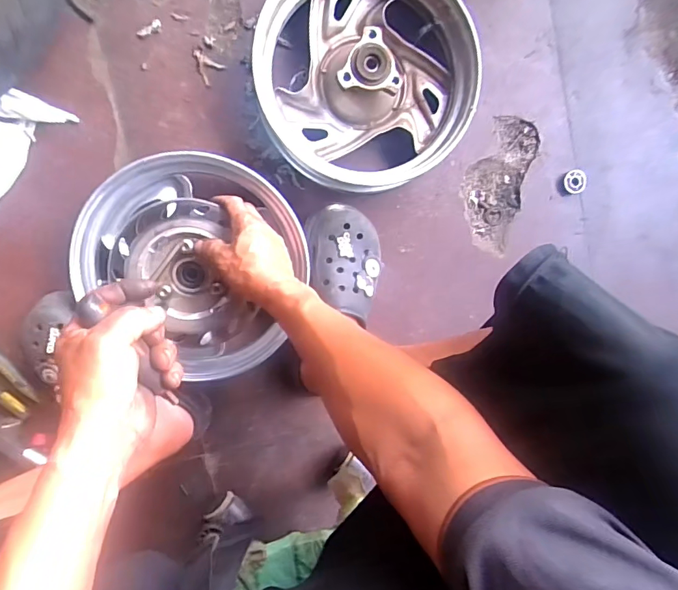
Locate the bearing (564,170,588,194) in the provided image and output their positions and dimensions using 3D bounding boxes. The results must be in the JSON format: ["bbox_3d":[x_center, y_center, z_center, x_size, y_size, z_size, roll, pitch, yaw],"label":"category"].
[{"bbox_3d":[0.339,-0.162,0.654,0.034,0.008,0.033,-1,95,-7],"label":"bearing"}]

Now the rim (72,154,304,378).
[{"bbox_3d":[-0.161,-0.037,0.531,0.257,0.076,0.237,43,91,-9],"label":"rim"}]

